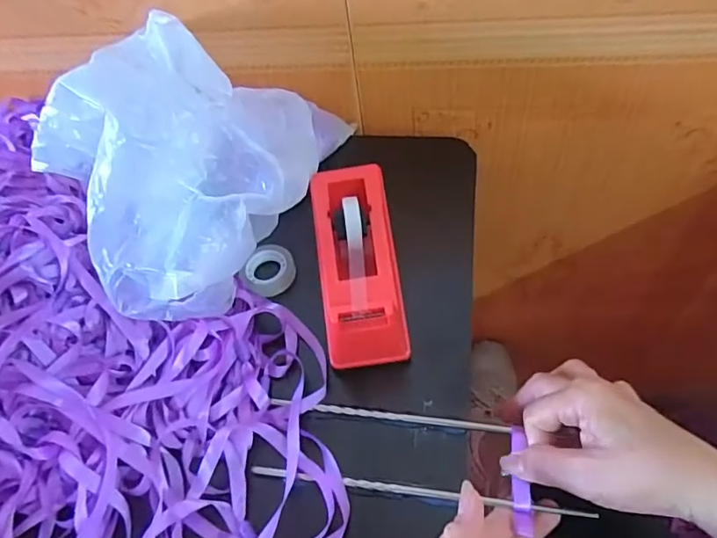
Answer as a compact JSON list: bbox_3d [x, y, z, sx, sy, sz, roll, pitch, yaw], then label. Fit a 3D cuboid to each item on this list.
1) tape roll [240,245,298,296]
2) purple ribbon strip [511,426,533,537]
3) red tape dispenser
[{"bbox_3d":[-0.078,0.002,0.468,0.038,0.017,0.047,25,62,23],"label":"tape roll"},{"bbox_3d":[0.104,0.136,0.347,0.011,0.006,0.062,0,56,5],"label":"purple ribbon strip"},{"bbox_3d":[0.001,-0.004,0.420,0.061,0.071,0.154,-9,55,3],"label":"red tape dispenser"}]

